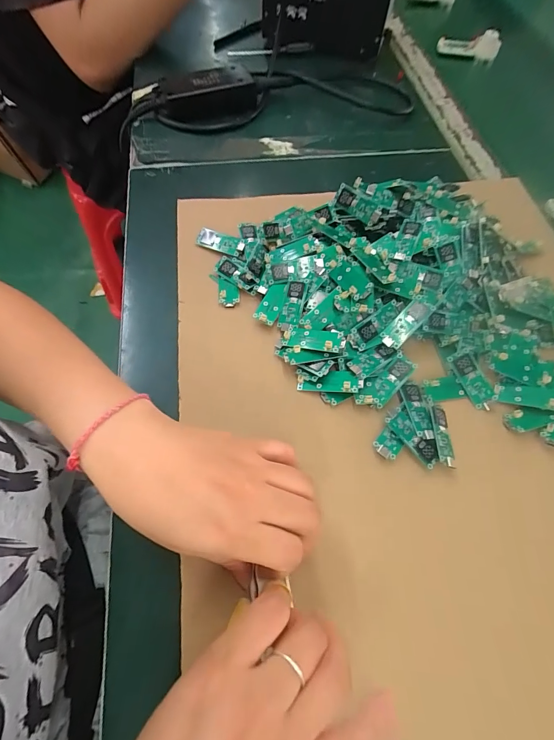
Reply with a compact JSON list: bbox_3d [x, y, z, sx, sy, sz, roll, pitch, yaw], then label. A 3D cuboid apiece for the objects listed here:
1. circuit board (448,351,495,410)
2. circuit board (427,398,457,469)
[{"bbox_3d":[0.159,0.007,0.291,0.019,0.004,0.046,-25,83,5],"label":"circuit board"},{"bbox_3d":[0.125,0.046,0.270,0.014,0.009,0.055,3,63,0],"label":"circuit board"}]

